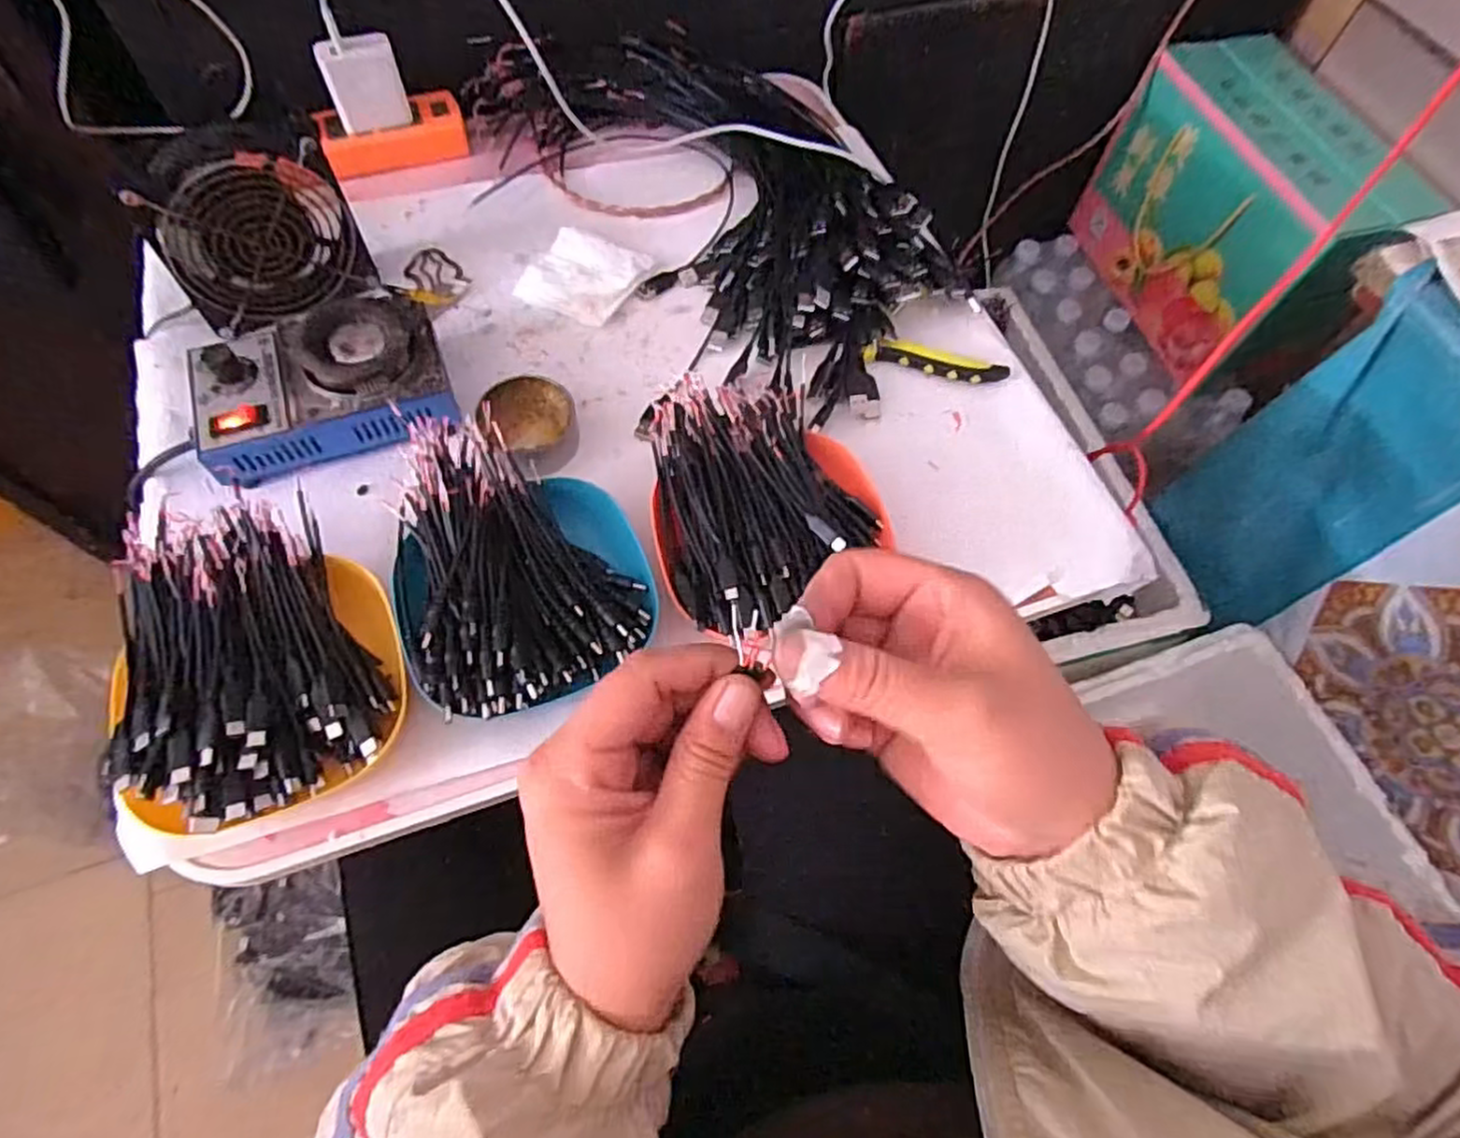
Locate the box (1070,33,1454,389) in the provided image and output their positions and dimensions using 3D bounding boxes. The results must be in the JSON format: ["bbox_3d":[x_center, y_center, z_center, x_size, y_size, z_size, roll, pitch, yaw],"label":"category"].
[{"bbox_3d":[0.609,-0.418,0.906,0.164,0.234,0.333,-13,65,-10],"label":"box"}]

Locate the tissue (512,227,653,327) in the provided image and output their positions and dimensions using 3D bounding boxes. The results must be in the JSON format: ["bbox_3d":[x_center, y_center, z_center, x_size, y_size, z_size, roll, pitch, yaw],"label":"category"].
[{"bbox_3d":[-0.114,-0.227,0.577,0.079,0.009,0.084,26,65,9],"label":"tissue"}]

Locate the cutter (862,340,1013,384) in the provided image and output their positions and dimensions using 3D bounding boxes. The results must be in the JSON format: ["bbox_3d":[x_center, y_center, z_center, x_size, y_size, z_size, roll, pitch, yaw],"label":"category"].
[{"bbox_3d":[0.151,-0.151,0.547,0.104,0.015,0.016,11,63,2],"label":"cutter"}]

